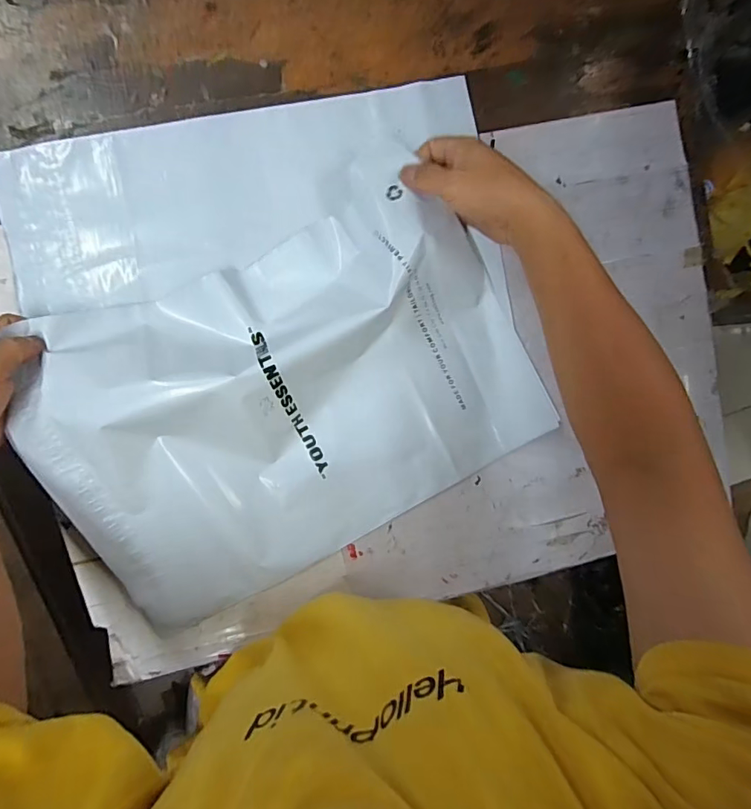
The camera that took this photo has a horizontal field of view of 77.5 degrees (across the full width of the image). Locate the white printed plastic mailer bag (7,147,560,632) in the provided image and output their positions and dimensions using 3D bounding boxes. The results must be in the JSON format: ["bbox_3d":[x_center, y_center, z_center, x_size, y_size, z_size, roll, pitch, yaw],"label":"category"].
[{"bbox_3d":[-0.078,0.003,0.448,0.455,0.072,0.309,-29,94,-4],"label":"white printed plastic mailer bag"}]

